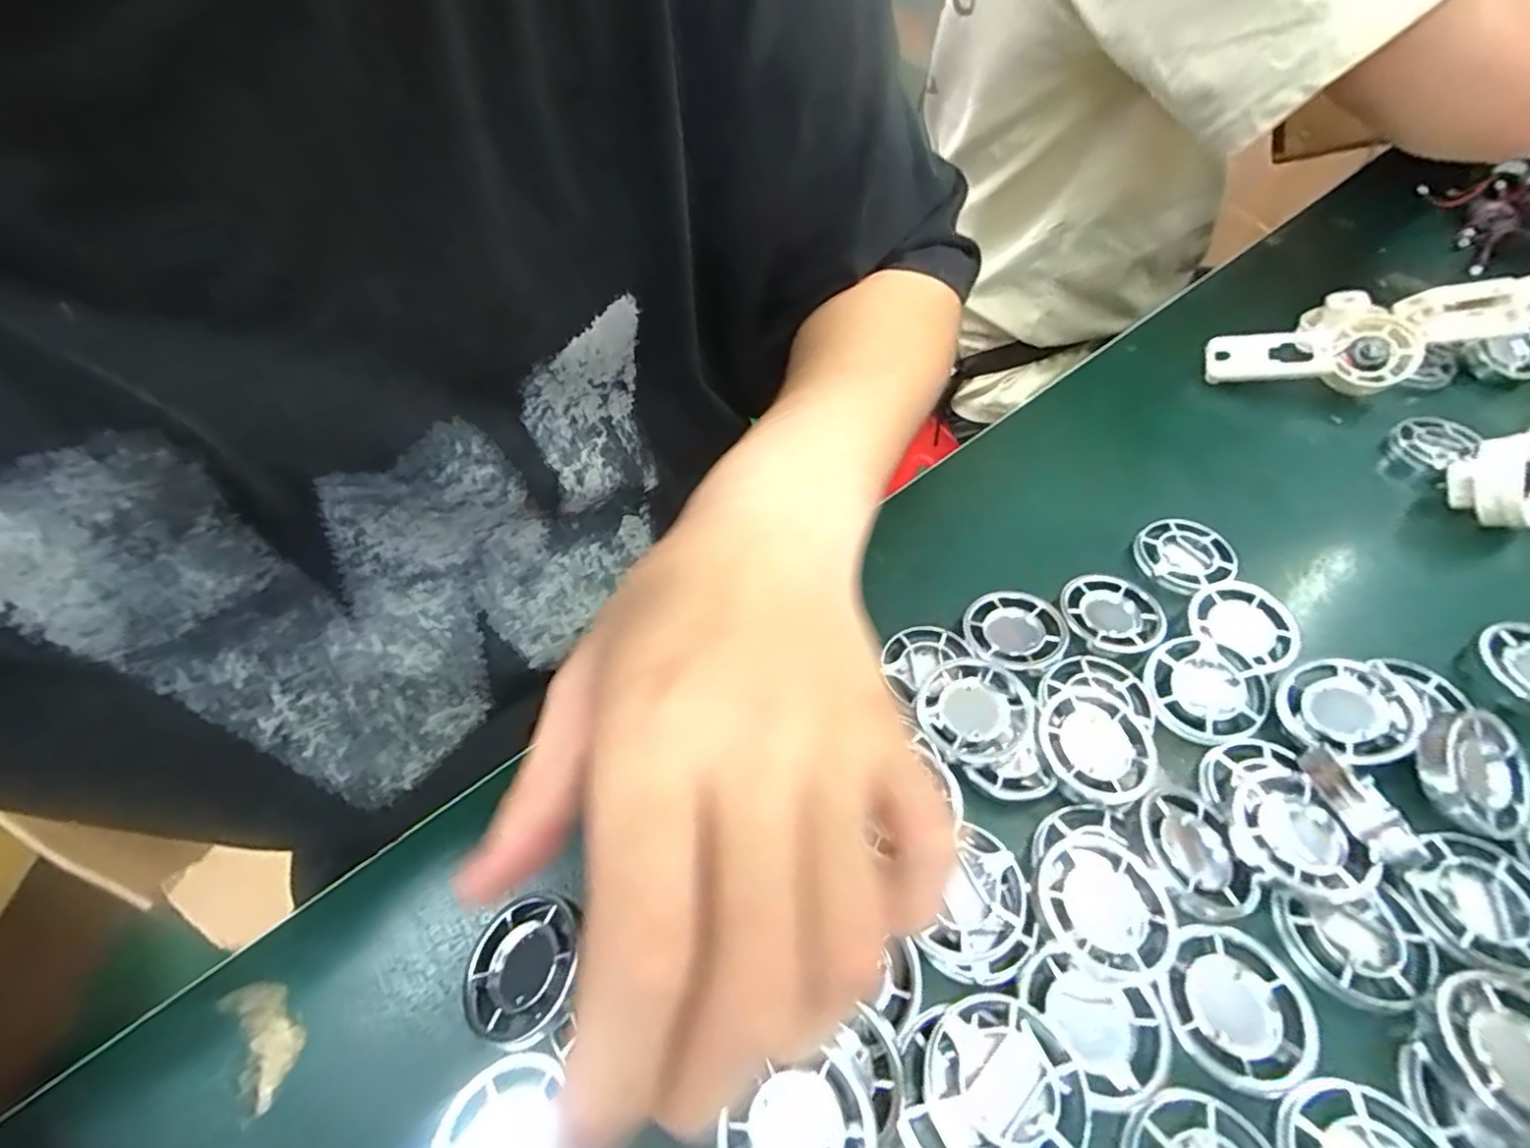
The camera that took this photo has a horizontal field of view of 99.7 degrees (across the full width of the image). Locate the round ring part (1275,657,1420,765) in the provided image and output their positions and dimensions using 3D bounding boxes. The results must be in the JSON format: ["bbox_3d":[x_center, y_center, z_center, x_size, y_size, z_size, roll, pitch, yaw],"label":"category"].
[{"bbox_3d":[0.206,0.048,0.228,0.040,0.007,0.037,-1,52,2],"label":"round ring part"}]

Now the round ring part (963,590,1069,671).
[{"bbox_3d":[0.100,0.021,0.259,0.038,0.004,0.036,-1,52,2],"label":"round ring part"}]

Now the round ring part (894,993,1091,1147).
[{"bbox_3d":[0.057,0.133,0.166,0.044,0.014,0.039,-6,52,-2],"label":"round ring part"}]

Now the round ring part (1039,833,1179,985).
[{"bbox_3d":[0.099,0.098,0.191,0.037,0.014,0.039,-1,52,2],"label":"round ring part"}]

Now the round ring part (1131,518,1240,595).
[{"bbox_3d":[0.184,-0.008,0.284,0.039,0.009,0.035,37,62,27],"label":"round ring part"}]

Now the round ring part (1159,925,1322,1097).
[{"bbox_3d":[0.131,0.121,0.181,0.038,0.006,0.038,2,52,4],"label":"round ring part"}]

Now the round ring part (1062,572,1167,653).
[{"bbox_3d":[0.142,0.015,0.264,0.040,0.005,0.035,35,61,26],"label":"round ring part"}]

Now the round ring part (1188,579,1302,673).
[{"bbox_3d":[0.192,0.020,0.259,0.038,0.011,0.037,-1,52,2],"label":"round ring part"}]

